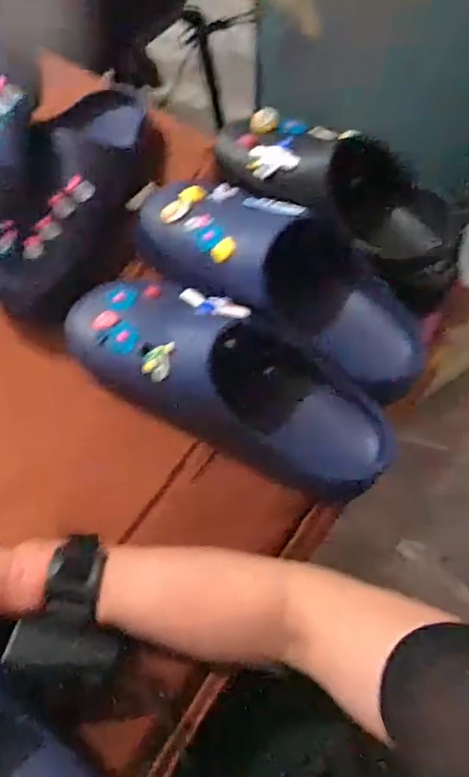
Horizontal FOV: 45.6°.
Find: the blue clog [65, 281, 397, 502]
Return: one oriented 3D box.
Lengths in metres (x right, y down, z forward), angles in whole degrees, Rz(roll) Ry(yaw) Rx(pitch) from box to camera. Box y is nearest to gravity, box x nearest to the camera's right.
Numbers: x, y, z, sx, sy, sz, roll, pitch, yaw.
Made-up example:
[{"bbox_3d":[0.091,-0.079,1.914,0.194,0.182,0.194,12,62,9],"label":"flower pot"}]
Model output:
[{"bbox_3d":[-0.004,-0.009,0.465,0.281,0.087,0.116,19,66,8],"label":"blue clog"}]

